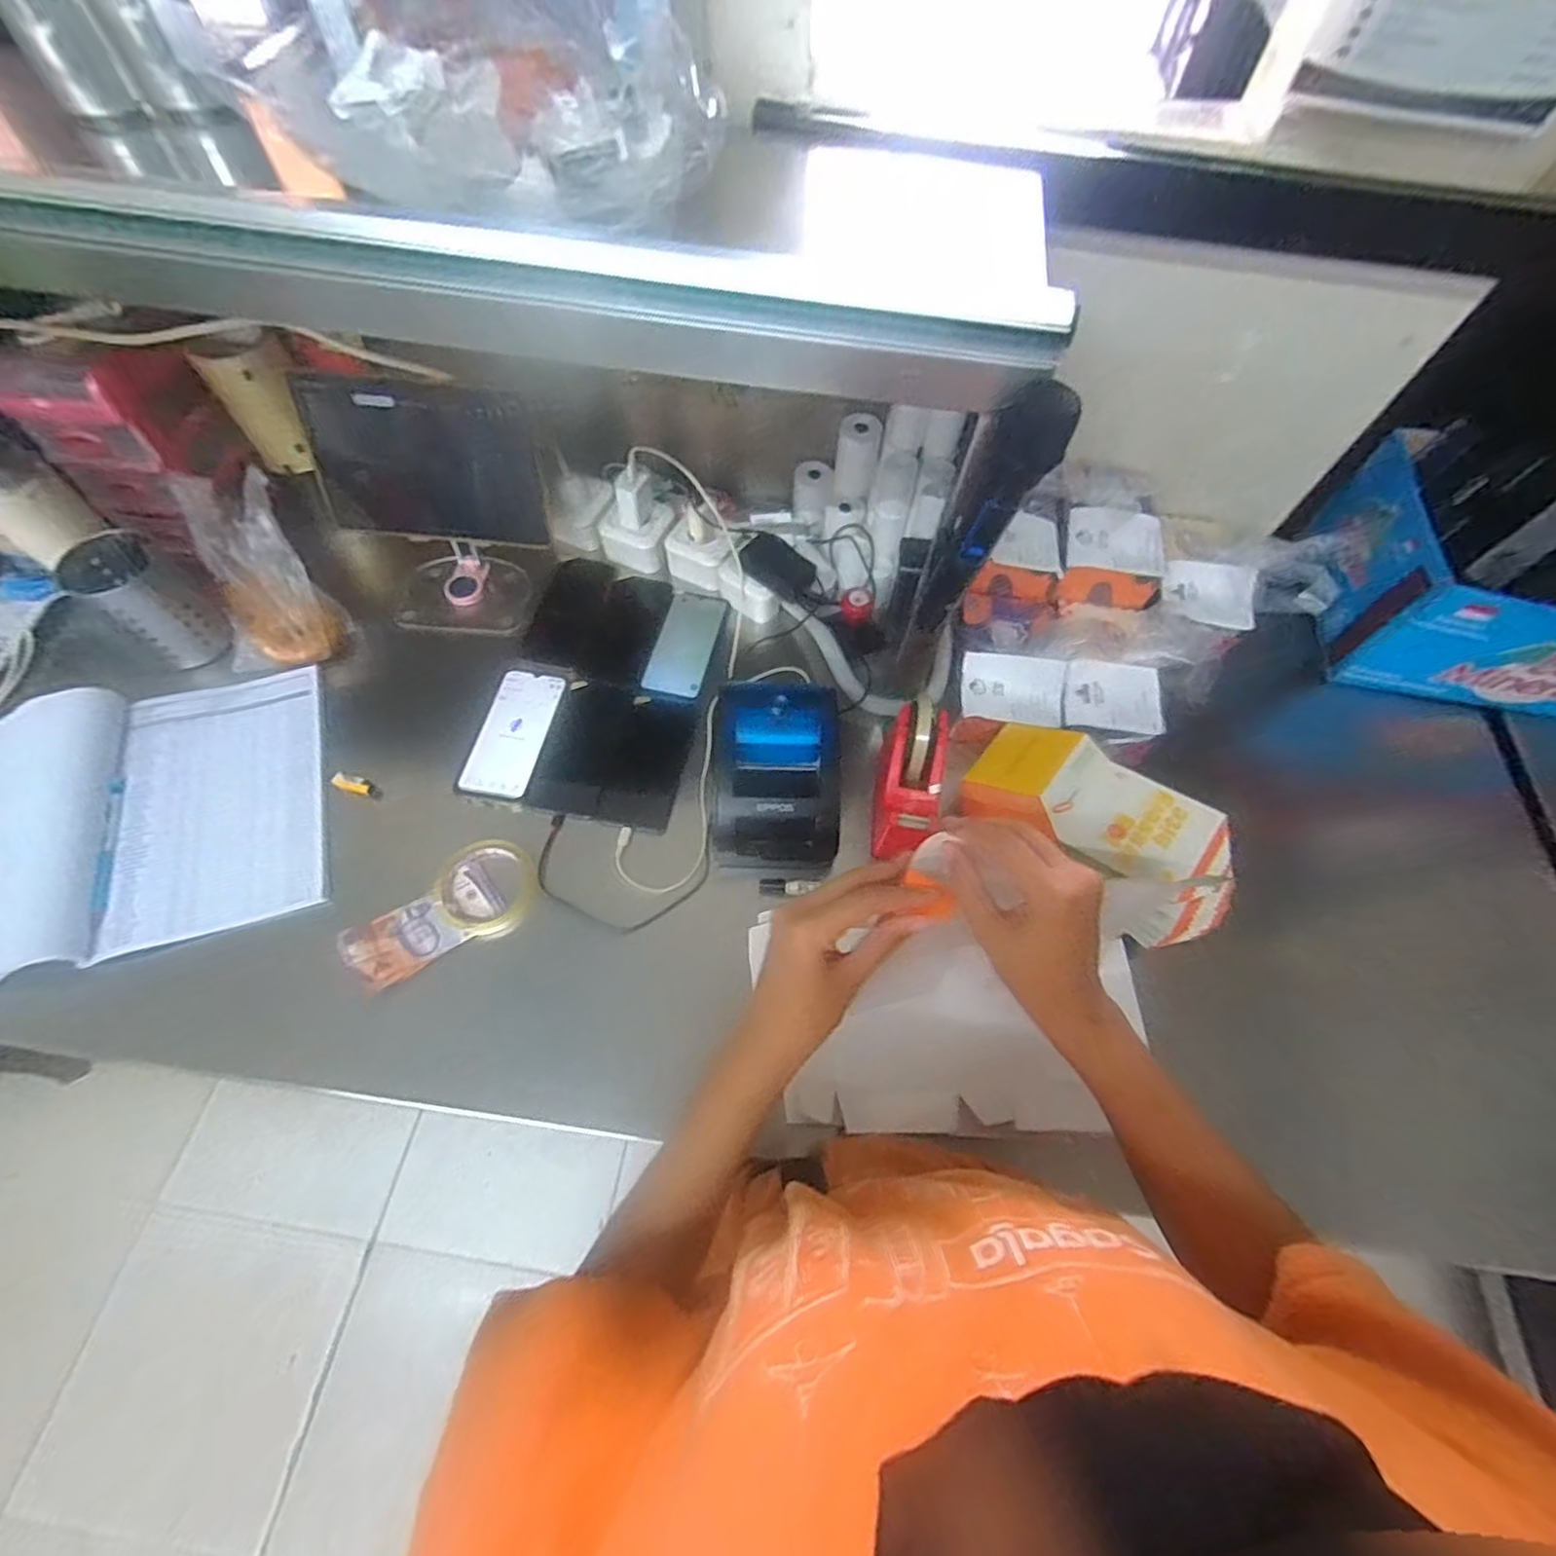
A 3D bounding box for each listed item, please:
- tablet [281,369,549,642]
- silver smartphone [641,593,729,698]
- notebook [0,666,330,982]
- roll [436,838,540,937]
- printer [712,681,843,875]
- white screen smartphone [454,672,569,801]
[{"bbox_3d":[-0.411,-0.305,0.762,0.236,0.229,0.161,2,62,-2],"label":"tablet"},{"bbox_3d":[-0.113,-0.166,0.804,0.075,0.015,0.156,13,63,4],"label":"silver smartphone"},{"bbox_3d":[-0.654,0.034,0.658,0.352,0.023,0.309,-15,64,-11],"label":"notebook"},{"bbox_3d":[-0.296,0.112,0.669,0.096,0.026,0.095,1,62,-2],"label":"roll"},{"bbox_3d":[-0.001,-0.001,0.674,0.130,0.107,0.176,2,62,-2],"label":"printer"},{"bbox_3d":[-0.298,-0.052,0.738,0.076,0.010,0.164,9,62,2],"label":"white screen smartphone"}]

